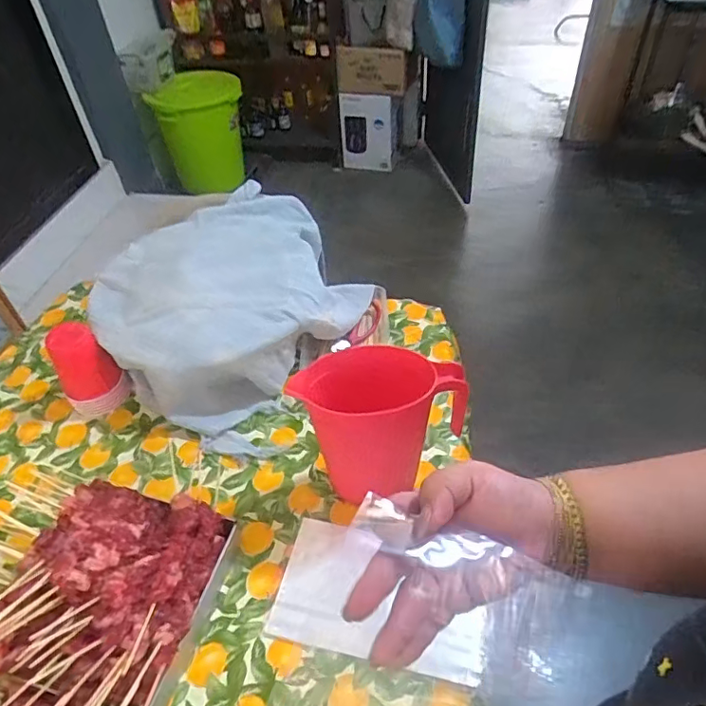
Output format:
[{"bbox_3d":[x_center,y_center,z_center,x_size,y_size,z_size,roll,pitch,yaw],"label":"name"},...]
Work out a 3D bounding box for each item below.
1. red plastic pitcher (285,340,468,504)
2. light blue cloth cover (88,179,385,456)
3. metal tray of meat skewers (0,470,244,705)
[{"bbox_3d":[0.036,0.115,0.709,0.193,0.228,0.117,11,47,15],"label":"red plastic pitcher"},{"bbox_3d":[-0.207,-0.102,0.969,0.435,0.176,0.460,28,54,28],"label":"light blue cloth cover"},{"bbox_3d":[-0.367,0.286,0.644,0.363,0.109,0.284,9,47,12],"label":"metal tray of meat skewers"}]

